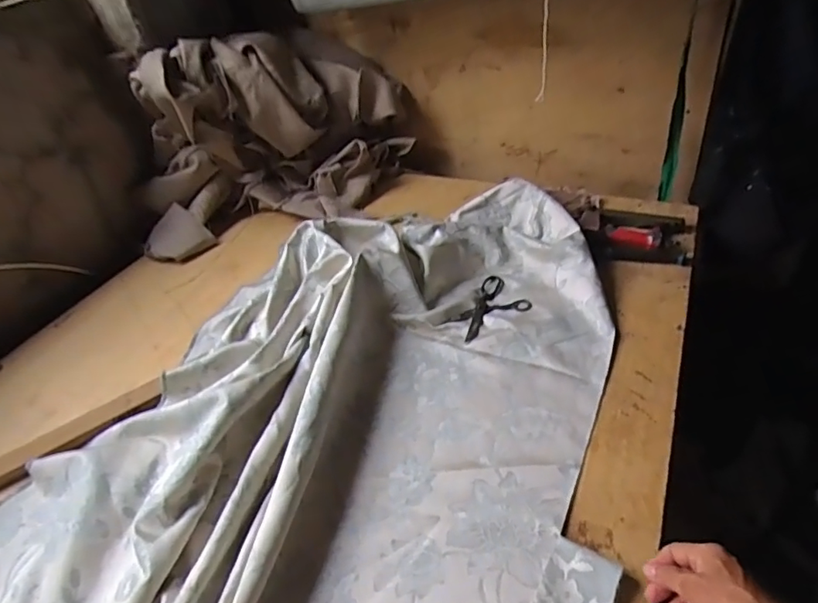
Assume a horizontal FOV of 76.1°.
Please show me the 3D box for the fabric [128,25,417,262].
[{"bbox_3d":[-0.329,-0.418,1.299,0.715,0.393,0.415,-32,45,-25],"label":"fabric"}]

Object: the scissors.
[{"bbox_3d":[0.143,0.007,1.012,0.160,0.014,0.118,-25,43,-20],"label":"scissors"}]

